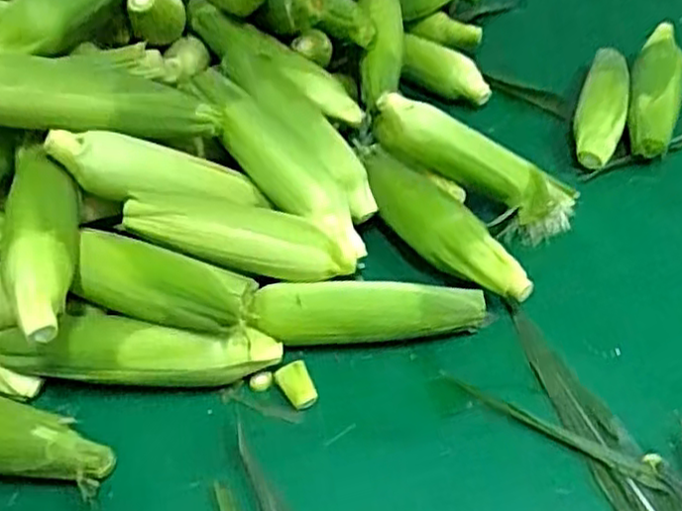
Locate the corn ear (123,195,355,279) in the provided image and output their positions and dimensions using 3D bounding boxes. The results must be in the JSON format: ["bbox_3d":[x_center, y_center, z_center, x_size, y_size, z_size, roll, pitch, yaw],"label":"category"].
[{"bbox_3d":[-0.085,-0.021,0.623,0.191,0.045,0.048,13,44,-6],"label":"corn ear"}]

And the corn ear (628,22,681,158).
[{"bbox_3d":[0.387,-0.214,0.889,0.057,0.051,0.265,14,46,17],"label":"corn ear"}]

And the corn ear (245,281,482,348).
[{"bbox_3d":[0.024,0.048,0.632,0.198,0.062,0.044,-7,44,-4],"label":"corn ear"}]

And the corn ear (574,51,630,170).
[{"bbox_3d":[0.314,-0.190,0.867,0.055,0.054,0.225,13,46,17],"label":"corn ear"}]

